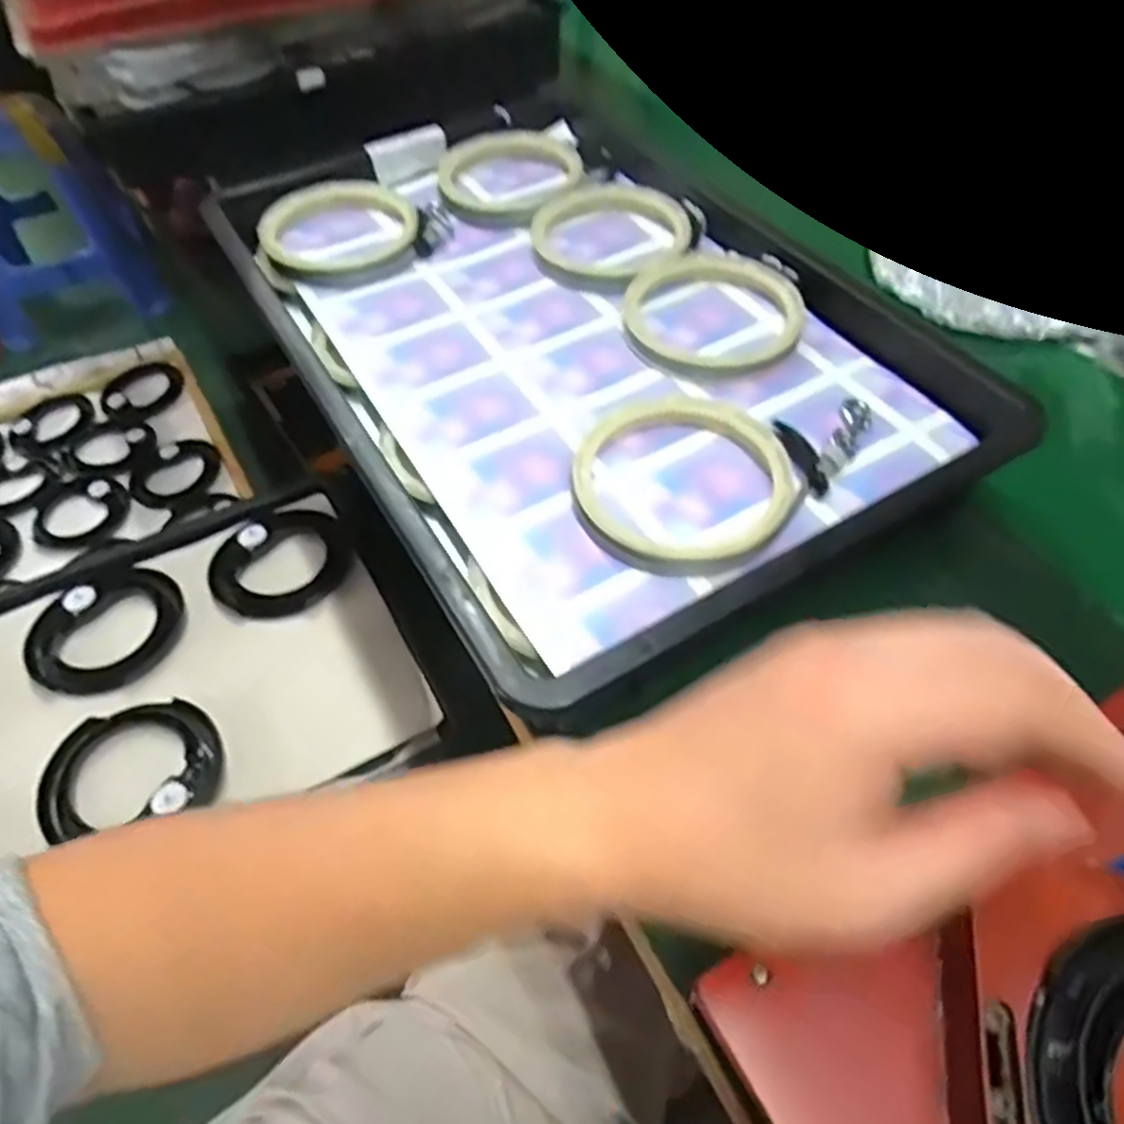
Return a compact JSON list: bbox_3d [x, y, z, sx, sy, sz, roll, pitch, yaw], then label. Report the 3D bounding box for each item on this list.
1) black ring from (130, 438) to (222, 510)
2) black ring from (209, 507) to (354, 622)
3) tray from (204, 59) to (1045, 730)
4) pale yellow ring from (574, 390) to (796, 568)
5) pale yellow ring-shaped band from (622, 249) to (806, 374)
[{"bbox_3d":[-0.594,-0.138,1.134,0.131,0.014,0.115,-37,73,-18],"label":"black ring"},{"bbox_3d":[-0.276,-0.003,0.726,0.131,0.010,0.126,0,53,0],"label":"black ring"},{"bbox_3d":[-0.003,-0.185,0.525,0.370,0.045,0.559,-26,58,-18],"label":"tray"},{"bbox_3d":[0.070,-0.048,0.426,0.121,0.027,0.116,13,55,9],"label":"pale yellow ring"},{"bbox_3d":[0.102,-0.184,0.524,0.111,0.026,0.125,-19,56,-14],"label":"pale yellow ring-shaped band"}]

